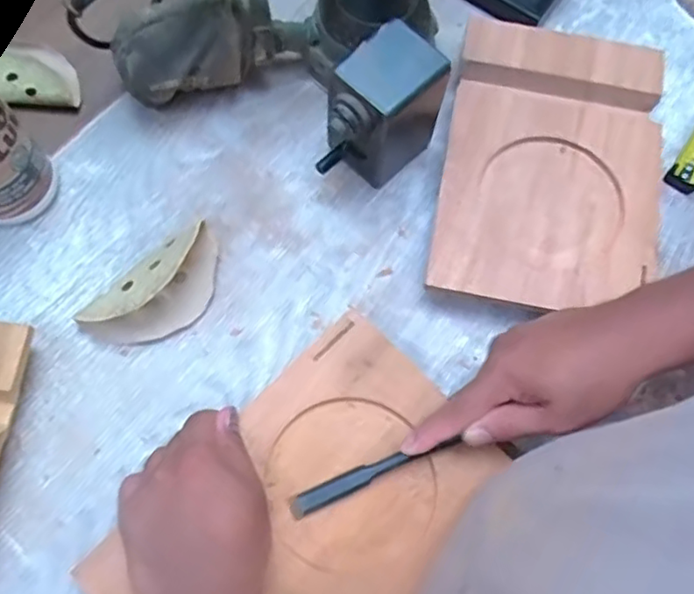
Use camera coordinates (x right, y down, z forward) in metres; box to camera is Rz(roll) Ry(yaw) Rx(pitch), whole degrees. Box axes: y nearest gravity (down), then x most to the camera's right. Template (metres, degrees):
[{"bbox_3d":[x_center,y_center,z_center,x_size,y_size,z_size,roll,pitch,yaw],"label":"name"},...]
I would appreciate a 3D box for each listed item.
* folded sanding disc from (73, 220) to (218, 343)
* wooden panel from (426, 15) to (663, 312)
[{"bbox_3d":[-0.138,-0.005,0.477,0.114,0.042,0.052,-41,78,-14],"label":"folded sanding disc"},{"bbox_3d":[0.165,-0.108,0.517,0.167,0.020,0.245,11,72,1],"label":"wooden panel"}]

